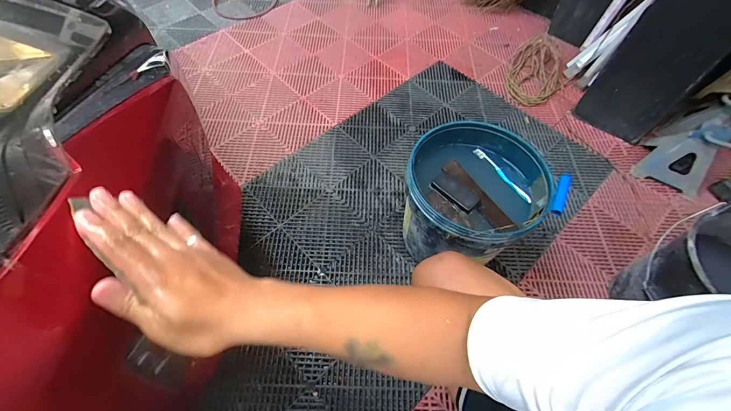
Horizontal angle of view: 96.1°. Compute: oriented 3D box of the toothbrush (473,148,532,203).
[{"bbox_3d":[0.330,-0.076,0.793,0.014,0.013,0.183,-29,64,-17],"label":"toothbrush"}]

